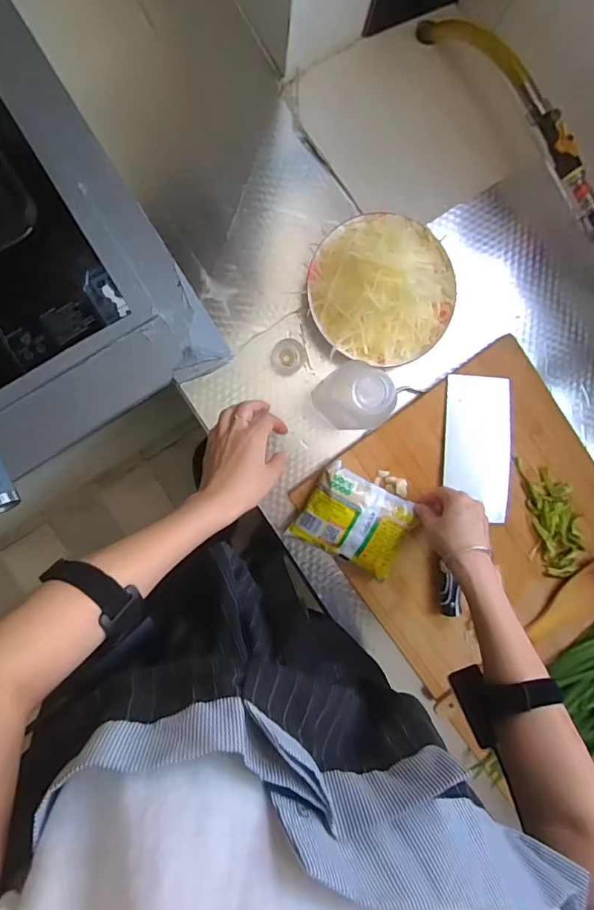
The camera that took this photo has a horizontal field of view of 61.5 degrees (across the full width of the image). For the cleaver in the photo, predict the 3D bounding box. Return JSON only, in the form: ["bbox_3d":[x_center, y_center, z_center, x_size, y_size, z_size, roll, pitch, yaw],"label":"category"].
[{"bbox_3d":[0.230,0.049,0.633,0.089,0.031,0.297,3,92,-4],"label":"cleaver"}]

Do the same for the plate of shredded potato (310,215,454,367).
[{"bbox_3d":[0.106,-0.202,0.597,0.174,0.074,0.173,0,92,-7],"label":"plate of shredded potato"}]

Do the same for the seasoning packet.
[{"bbox_3d":[0.073,0.082,0.609,0.125,0.018,0.100,30,90,-4],"label":"seasoning packet"}]

